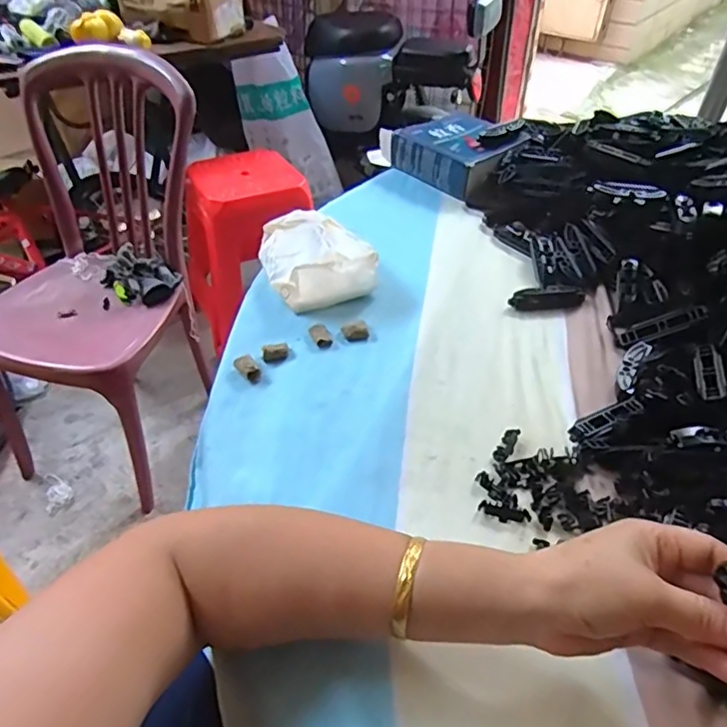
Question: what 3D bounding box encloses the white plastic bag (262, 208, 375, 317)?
[{"bbox_3d":[-0.050,-0.121,0.602,0.110,0.043,0.140,-15,46,-17],"label":"white plastic bag"}]

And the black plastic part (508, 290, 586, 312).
[{"bbox_3d":[0.185,-0.067,0.579,0.077,0.014,0.021,-7,44,-8],"label":"black plastic part"}]

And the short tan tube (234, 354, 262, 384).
[{"bbox_3d":[-0.100,0.005,0.497,0.016,0.008,0.032,-24,49,-24],"label":"short tan tube"}]

